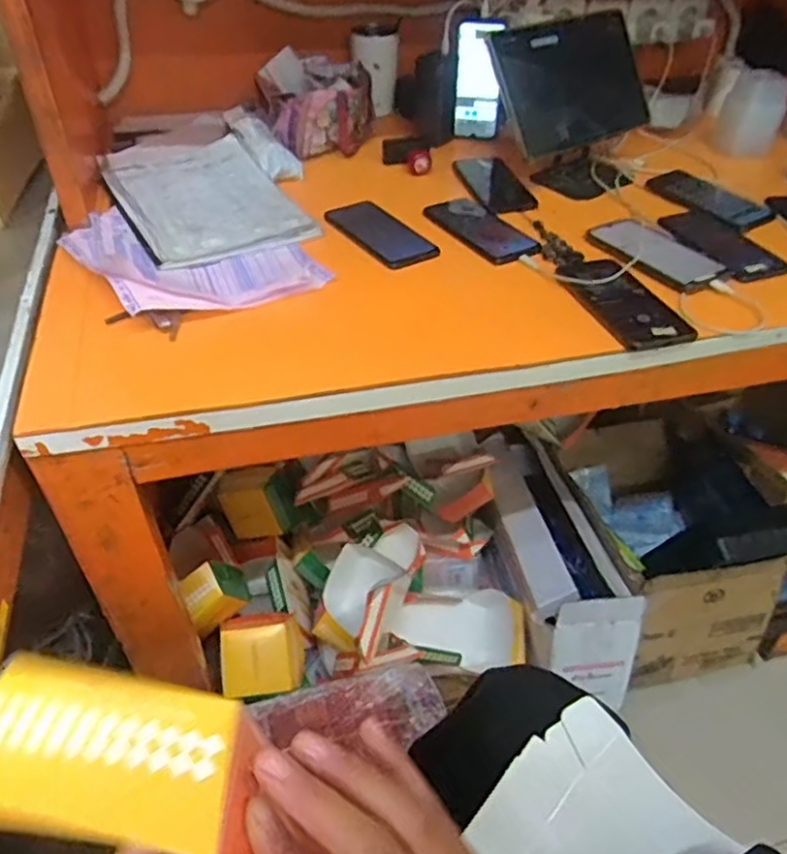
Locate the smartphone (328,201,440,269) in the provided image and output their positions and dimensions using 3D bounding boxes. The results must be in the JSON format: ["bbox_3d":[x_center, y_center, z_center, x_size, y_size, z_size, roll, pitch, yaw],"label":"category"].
[{"bbox_3d":[-0.024,-0.254,0.868,0.082,0.012,0.186,-22,47,-23],"label":"smartphone"}]

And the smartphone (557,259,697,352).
[{"bbox_3d":[0.251,-0.142,0.737,0.083,0.011,0.187,-11,43,-12],"label":"smartphone"}]

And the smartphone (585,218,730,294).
[{"bbox_3d":[0.309,-0.212,0.803,0.086,0.013,0.175,-21,46,-22],"label":"smartphone"}]

